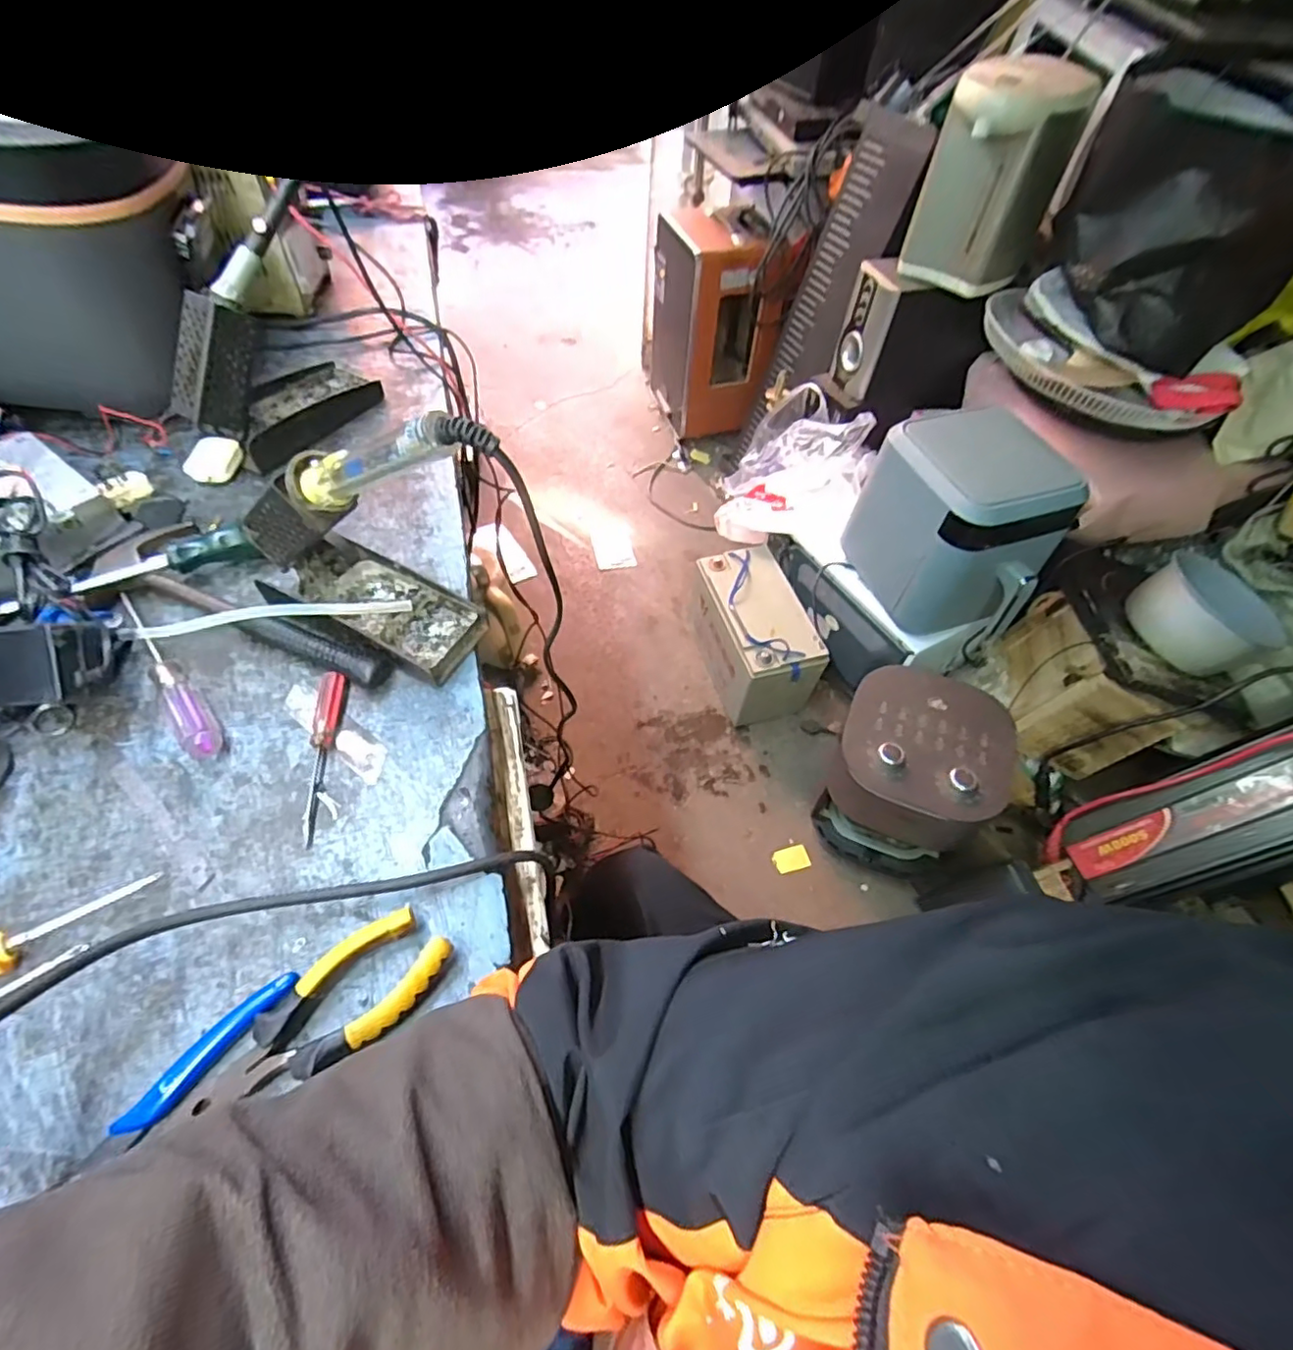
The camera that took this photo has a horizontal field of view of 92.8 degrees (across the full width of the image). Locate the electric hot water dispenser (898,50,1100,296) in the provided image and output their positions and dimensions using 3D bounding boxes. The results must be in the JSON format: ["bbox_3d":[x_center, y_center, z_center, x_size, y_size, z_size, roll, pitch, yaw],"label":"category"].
[{"bbox_3d":[0.615,-0.874,1.097,0.218,0.301,0.169,27,58,13],"label":"electric hot water dispenser"}]

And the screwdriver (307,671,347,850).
[{"bbox_3d":[-0.221,0.052,0.413,0.017,0.013,0.123,0,56,-5],"label":"screwdriver"}]

